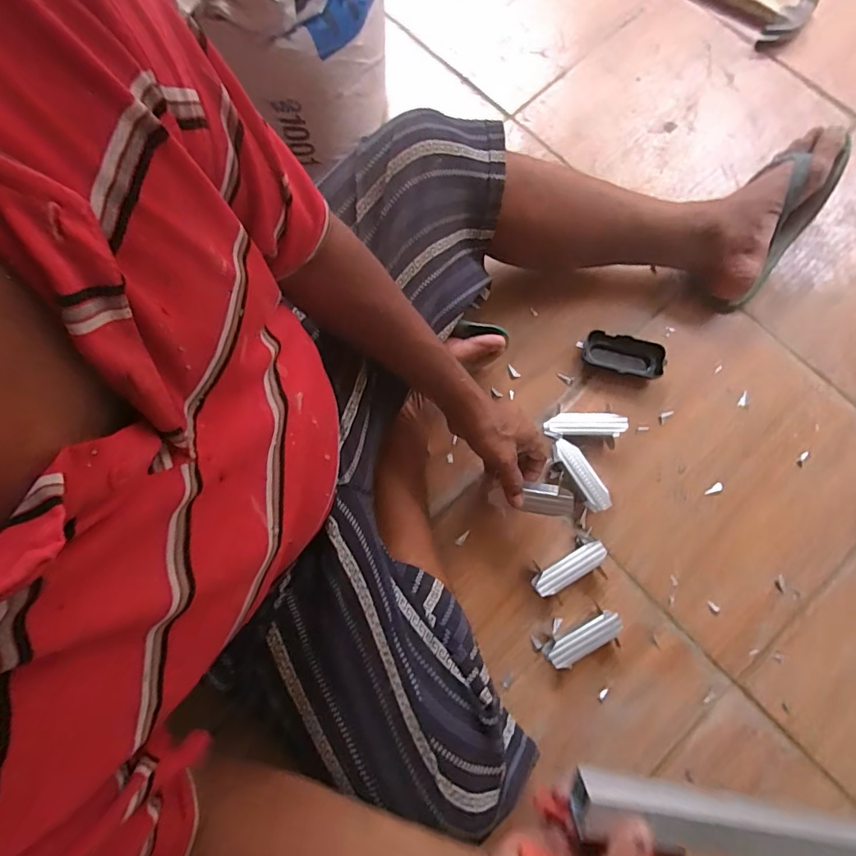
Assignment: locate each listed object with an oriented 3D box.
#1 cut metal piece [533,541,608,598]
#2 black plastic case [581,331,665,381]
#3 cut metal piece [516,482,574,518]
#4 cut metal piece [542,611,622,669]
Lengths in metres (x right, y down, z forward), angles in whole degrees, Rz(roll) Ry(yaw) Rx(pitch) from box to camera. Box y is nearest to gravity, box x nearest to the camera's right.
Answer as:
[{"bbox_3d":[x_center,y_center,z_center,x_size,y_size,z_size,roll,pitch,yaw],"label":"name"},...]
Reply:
[{"bbox_3d":[0.179,0.179,0.620,0.101,0.031,0.029,-28,79,-5],"label":"cut metal piece"},{"bbox_3d":[0.271,-0.102,0.677,0.103,0.028,0.050,14,79,4],"label":"black plastic case"},{"bbox_3d":[0.148,0.087,0.586,0.054,0.030,0.036,13,98,17],"label":"cut metal piece"},{"bbox_3d":[0.191,0.259,0.598,0.098,0.030,0.032,-30,79,-5],"label":"cut metal piece"}]

